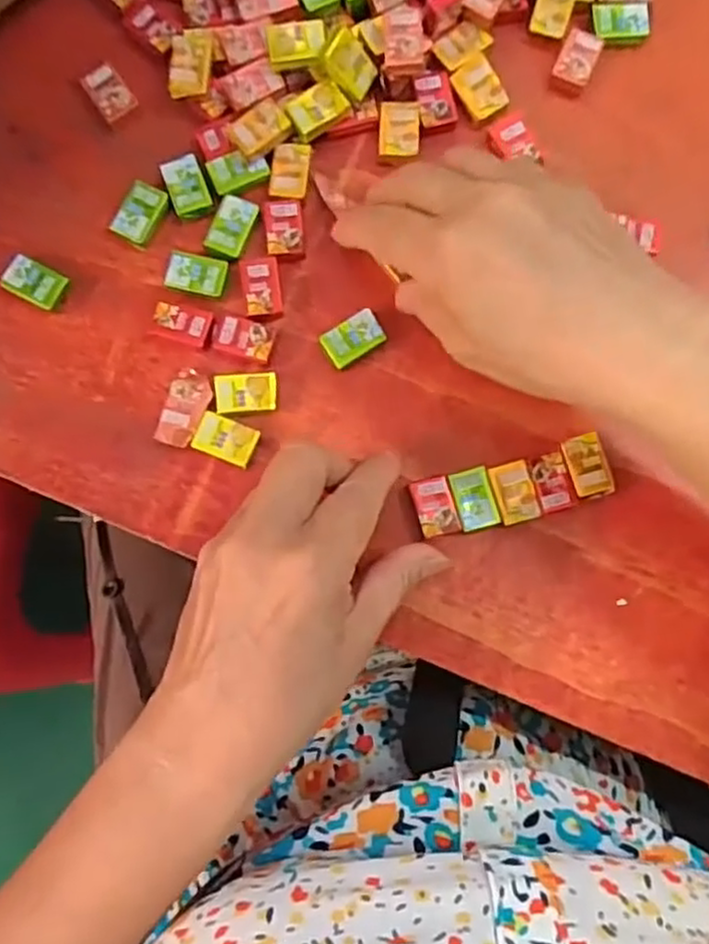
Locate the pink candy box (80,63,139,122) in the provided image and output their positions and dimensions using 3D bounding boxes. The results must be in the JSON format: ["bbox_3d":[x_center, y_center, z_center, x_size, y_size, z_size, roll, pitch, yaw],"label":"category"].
[{"bbox_3d":[-0.111,-0.171,0.315,0.016,0.004,0.025,-35,86,-3],"label":"pink candy box"}]

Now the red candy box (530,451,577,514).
[{"bbox_3d":[0.085,0.005,0.301,0.015,0.005,0.025,-14,85,-1],"label":"red candy box"}]

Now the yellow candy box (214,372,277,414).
[{"bbox_3d":[-0.047,-0.035,0.304,0.026,0.005,0.018,-5,85,-1],"label":"yellow candy box"}]

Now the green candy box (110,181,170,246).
[{"bbox_3d":[-0.095,-0.115,0.311,0.017,0.008,0.027,27,85,2],"label":"green candy box"}]

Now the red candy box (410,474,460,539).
[{"bbox_3d":[0.034,0.015,0.299,0.017,0.006,0.025,-14,85,-1],"label":"red candy box"}]

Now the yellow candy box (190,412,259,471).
[{"bbox_3d":[-0.055,-0.014,0.300,0.026,0.004,0.018,21,85,2],"label":"yellow candy box"}]

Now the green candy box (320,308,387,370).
[{"bbox_3d":[0.000,-0.058,0.309,0.026,0.009,0.017,-33,86,-3],"label":"green candy box"}]

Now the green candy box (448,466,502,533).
[{"bbox_3d":[0.051,0.012,0.300,0.017,0.004,0.026,-15,85,-1],"label":"green candy box"}]

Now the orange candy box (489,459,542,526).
[{"bbox_3d":[0.069,0.009,0.300,0.017,0.005,0.025,-15,85,-1],"label":"orange candy box"}]

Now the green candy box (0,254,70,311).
[{"bbox_3d":[-0.141,-0.083,0.308,0.025,0.008,0.017,26,85,2],"label":"green candy box"}]

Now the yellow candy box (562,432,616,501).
[{"bbox_3d":[0.101,-0.002,0.303,0.018,0.006,0.028,-17,85,-2],"label":"yellow candy box"}]

